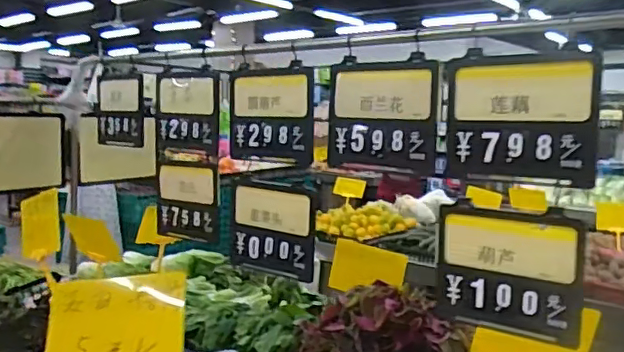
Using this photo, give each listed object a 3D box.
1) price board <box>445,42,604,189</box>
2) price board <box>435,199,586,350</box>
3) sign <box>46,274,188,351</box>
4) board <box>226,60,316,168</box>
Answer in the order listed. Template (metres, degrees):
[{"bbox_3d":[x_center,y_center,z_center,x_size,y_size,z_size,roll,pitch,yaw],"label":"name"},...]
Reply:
[{"bbox_3d":[0.307,-0.088,0.859,0.220,0.192,0.024,5,4,40],"label":"price board"},{"bbox_3d":[0.291,0.142,0.873,0.216,0.189,0.016,5,7,38],"label":"price board"},{"bbox_3d":[-0.261,0.276,0.782,0.200,0.271,0.054,-6,-18,10],"label":"sign"},{"bbox_3d":[-0.092,-0.124,1.181,0.238,0.190,0.015,8,8,39],"label":"board"}]

